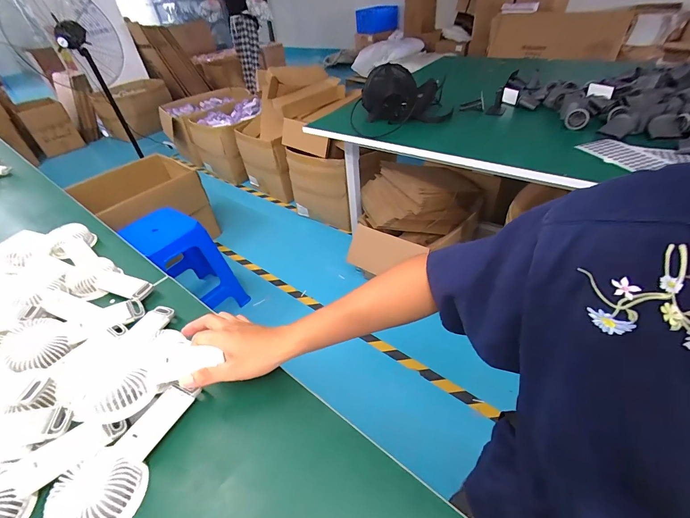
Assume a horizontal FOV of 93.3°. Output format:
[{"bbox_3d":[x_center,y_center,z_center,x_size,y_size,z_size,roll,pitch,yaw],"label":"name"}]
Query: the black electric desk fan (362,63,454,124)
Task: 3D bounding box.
[{"bbox_3d":[0.211,-0.560,1.117,0.300,0.181,0.175,3,42,10],"label":"black electric desk fan"}]

